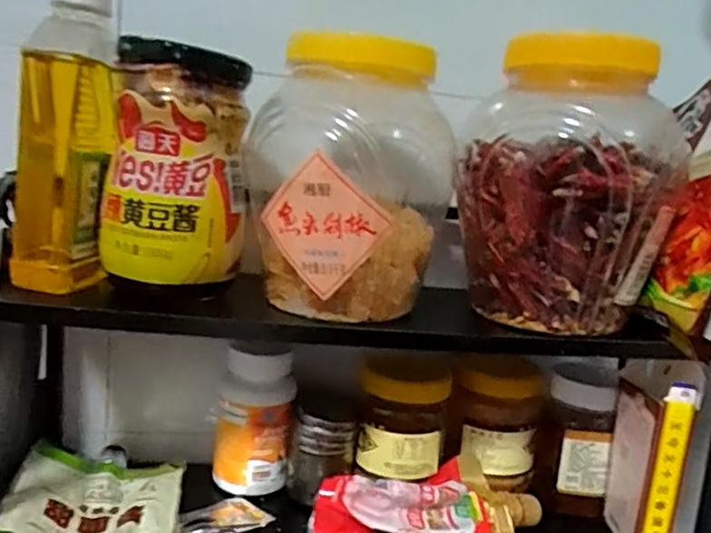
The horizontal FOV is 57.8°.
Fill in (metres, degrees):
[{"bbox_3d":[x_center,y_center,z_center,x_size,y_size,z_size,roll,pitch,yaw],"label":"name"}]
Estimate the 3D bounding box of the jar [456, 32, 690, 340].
[{"bbox_3d":[0.142,-0.054,0.432,0.132,0.184,0.103,10,11,26],"label":"jar"}]

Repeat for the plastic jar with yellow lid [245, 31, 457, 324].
[{"bbox_3d":[-0.002,-0.055,0.417,0.141,0.166,0.106,5,10,-2],"label":"plastic jar with yellow lid"}]

